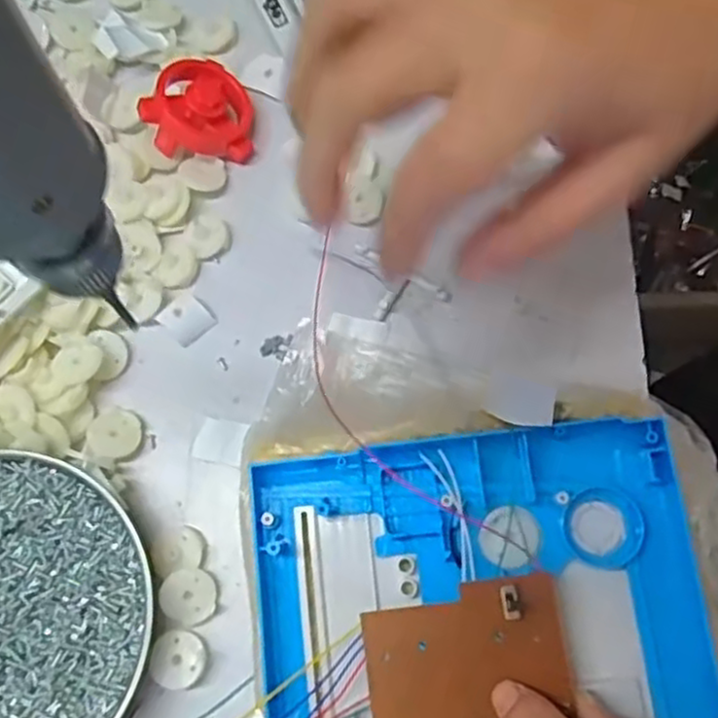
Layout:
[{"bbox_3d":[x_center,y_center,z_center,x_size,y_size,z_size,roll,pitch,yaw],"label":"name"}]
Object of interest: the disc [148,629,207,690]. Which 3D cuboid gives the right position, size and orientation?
[{"bbox_3d":[-0.076,0.126,0.304,0.022,0.005,0.022,-1,74,2],"label":"disc"}]

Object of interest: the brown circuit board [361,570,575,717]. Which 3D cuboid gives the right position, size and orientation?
[{"bbox_3d":[0.040,0.118,0.262,0.071,0.010,0.071,-8,74,0],"label":"brown circuit board"}]

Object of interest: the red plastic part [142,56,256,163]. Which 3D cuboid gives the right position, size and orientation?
[{"bbox_3d":[-0.081,-0.126,0.367,0.055,0.023,0.048,6,73,-28],"label":"red plastic part"}]

